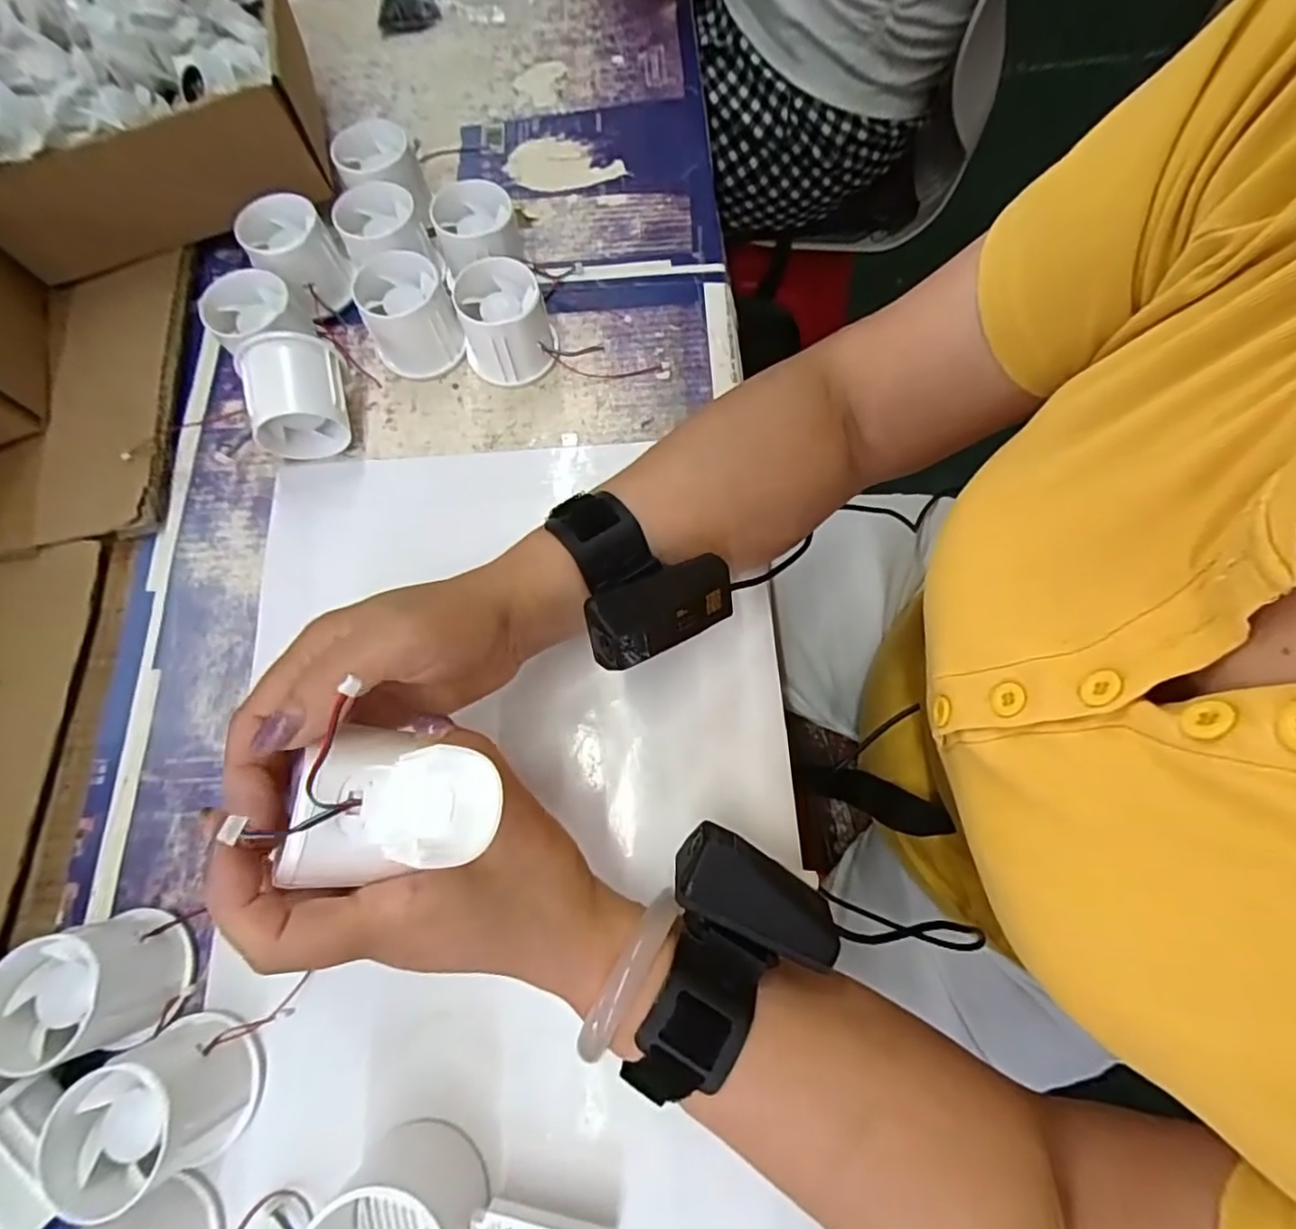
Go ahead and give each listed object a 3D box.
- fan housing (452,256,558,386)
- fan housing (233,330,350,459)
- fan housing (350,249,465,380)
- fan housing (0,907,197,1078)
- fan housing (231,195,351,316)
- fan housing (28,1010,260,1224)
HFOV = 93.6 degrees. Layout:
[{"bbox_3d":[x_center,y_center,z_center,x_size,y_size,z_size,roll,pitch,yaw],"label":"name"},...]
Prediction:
[{"bbox_3d":[-0.088,-0.178,0.375,0.054,0.050,0.052,-10,72,-1],"label":"fan housing"},{"bbox_3d":[-0.205,-0.127,0.358,0.051,0.056,0.049,-9,72,-1],"label":"fan housing"},{"bbox_3d":[-0.149,-0.187,0.380,0.052,0.051,0.053,-1,72,2],"label":"fan housing"},{"bbox_3d":[-0.248,0.167,0.274,0.060,0.049,0.055,-13,72,-2],"label":"fan housing"},{"bbox_3d":[-0.223,-0.229,0.389,0.048,0.043,0.055,-35,74,-9],"label":"fan housing"},{"bbox_3d":[-0.207,0.210,0.258,0.063,0.045,0.057,-12,72,-2],"label":"fan housing"}]

